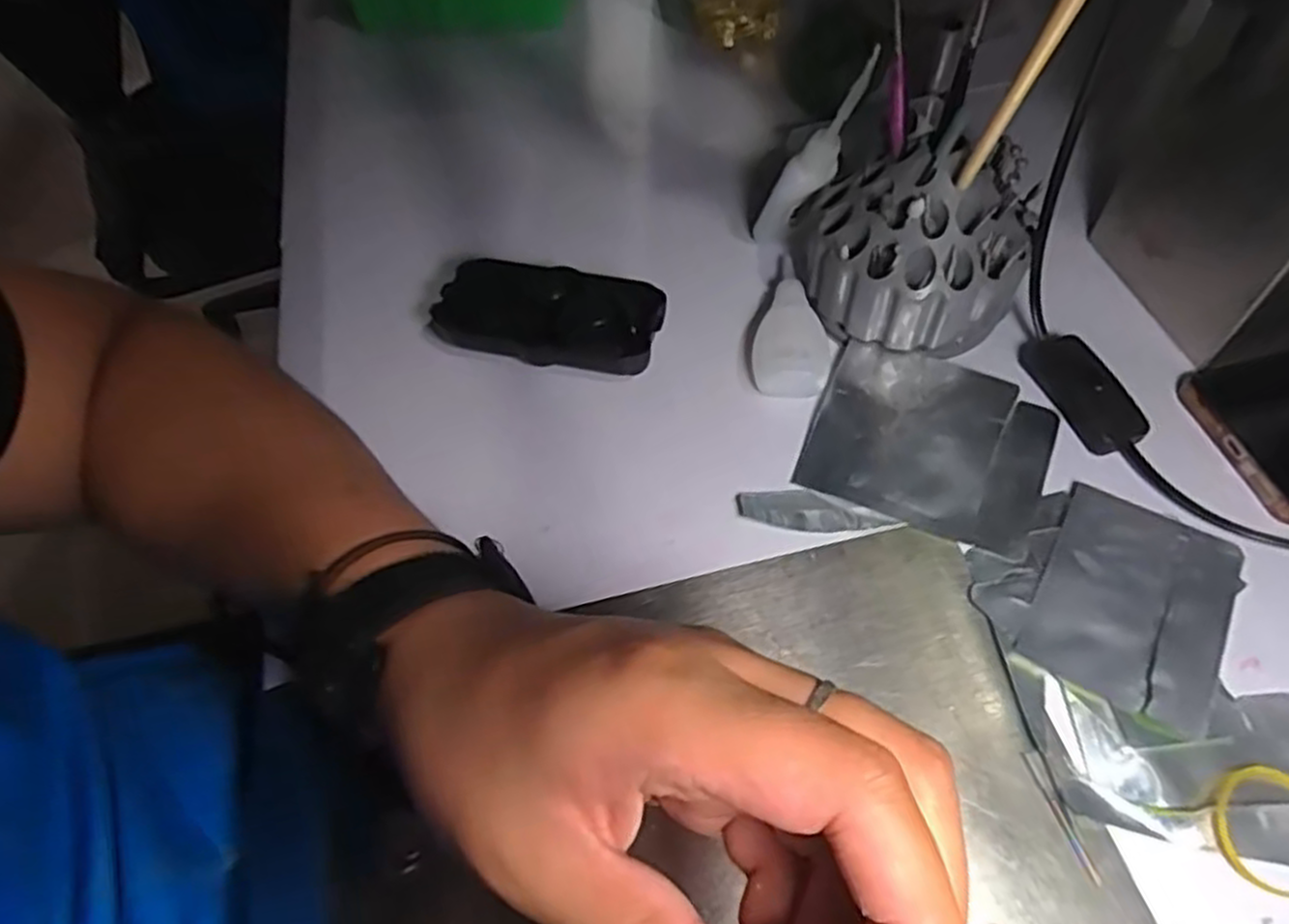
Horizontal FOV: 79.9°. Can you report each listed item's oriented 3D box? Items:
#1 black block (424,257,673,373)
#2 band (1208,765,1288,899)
[{"bbox_3d":[-0.049,-0.074,0.400,0.118,0.027,0.049,13,59,13],"label":"black block"},{"bbox_3d":[0.213,0.124,0.259,0.041,0.004,0.040,-2,57,3],"label":"band"}]

